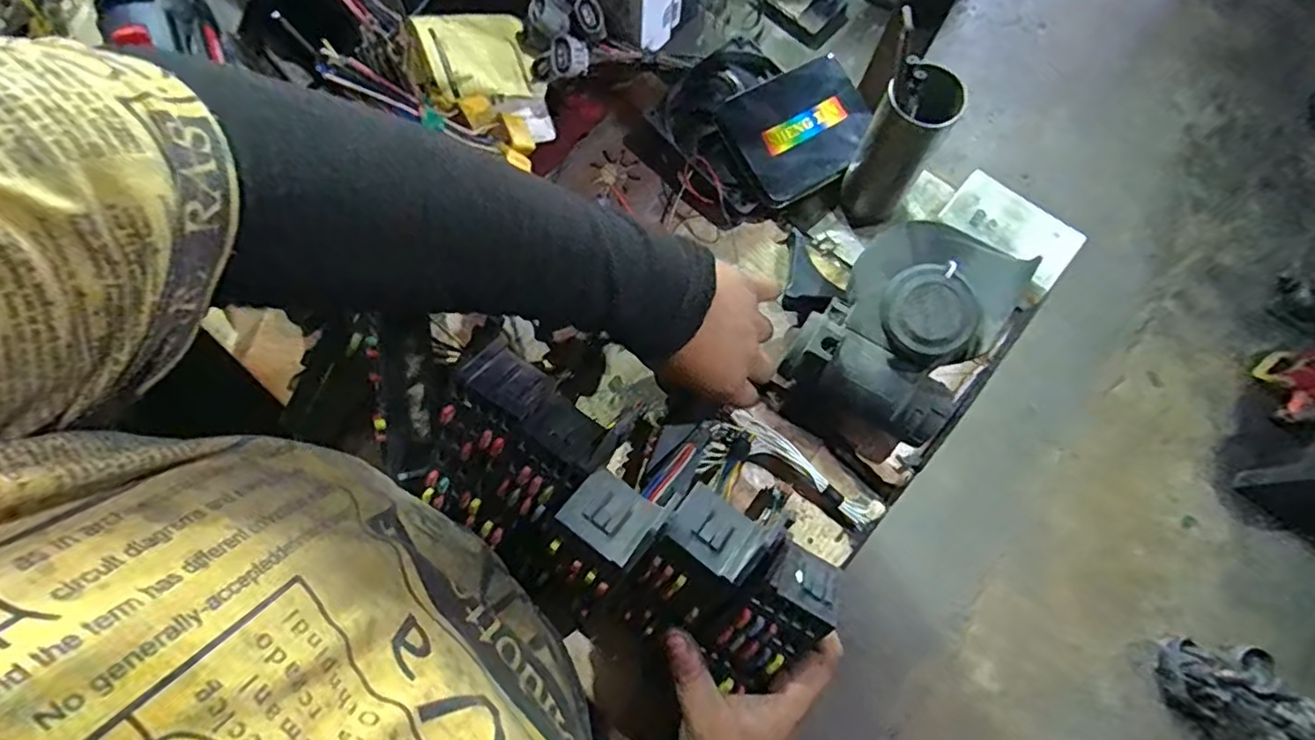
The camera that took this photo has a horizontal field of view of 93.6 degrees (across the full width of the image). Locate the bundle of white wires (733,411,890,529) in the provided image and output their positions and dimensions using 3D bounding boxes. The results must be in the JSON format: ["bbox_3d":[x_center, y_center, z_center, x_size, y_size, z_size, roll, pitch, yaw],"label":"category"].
[{"bbox_3d":[0.110,0.073,0.450,0.133,0.015,0.028,38,78,-5],"label":"bundle of white wires"}]

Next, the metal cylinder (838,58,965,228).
[{"bbox_3d":[0.172,-0.158,0.449,0.051,0.119,0.042,31,76,7],"label":"metal cylinder"}]

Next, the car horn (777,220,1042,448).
[{"bbox_3d":[0.167,-0.034,0.437,0.115,0.088,0.140,30,76,7],"label":"car horn"}]

